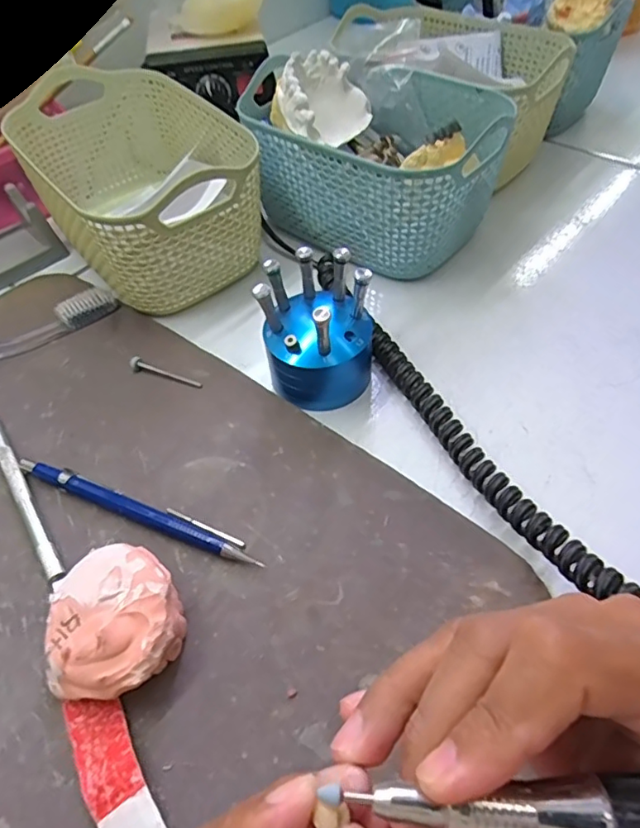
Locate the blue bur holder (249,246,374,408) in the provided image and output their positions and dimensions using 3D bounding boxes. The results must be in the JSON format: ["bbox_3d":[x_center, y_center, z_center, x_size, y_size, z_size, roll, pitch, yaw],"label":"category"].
[{"bbox_3d":[-0.001,-0.045,0.296,0.055,0.063,0.056,-1,52,2],"label":"blue bur holder"}]

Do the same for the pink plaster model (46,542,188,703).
[{"bbox_3d":[-0.083,0.084,0.224,0.052,0.030,0.057,-1,52,2],"label":"pink plaster model"}]

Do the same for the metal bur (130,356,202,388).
[{"bbox_3d":[-0.090,-0.025,0.323,0.046,0.006,0.007,15,54,14],"label":"metal bur"}]

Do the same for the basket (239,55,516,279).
[{"bbox_3d":[0.033,-0.170,0.380,0.171,0.084,0.115,29,59,23],"label":"basket"}]

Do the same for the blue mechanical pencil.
[{"bbox_3d":[-0.089,0.046,0.267,0.134,0.009,0.012,19,55,17],"label":"blue mechanical pencil"}]

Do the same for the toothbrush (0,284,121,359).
[{"bbox_3d":[-0.210,-0.037,0.337,0.175,0.011,0.022,-30,56,-19],"label":"toothbrush"}]

